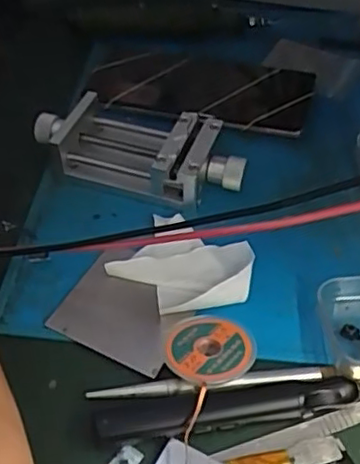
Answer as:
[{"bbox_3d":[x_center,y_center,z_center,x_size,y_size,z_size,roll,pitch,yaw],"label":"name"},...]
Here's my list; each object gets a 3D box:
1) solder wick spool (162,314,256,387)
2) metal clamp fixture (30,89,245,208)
[{"bbox_3d":[0.013,0.057,0.308,0.042,0.011,0.041,0,47,0],"label":"solder wick spool"},{"bbox_3d":[-0.026,-0.052,0.394,0.134,0.034,0.051,18,49,16],"label":"metal clamp fixture"}]

